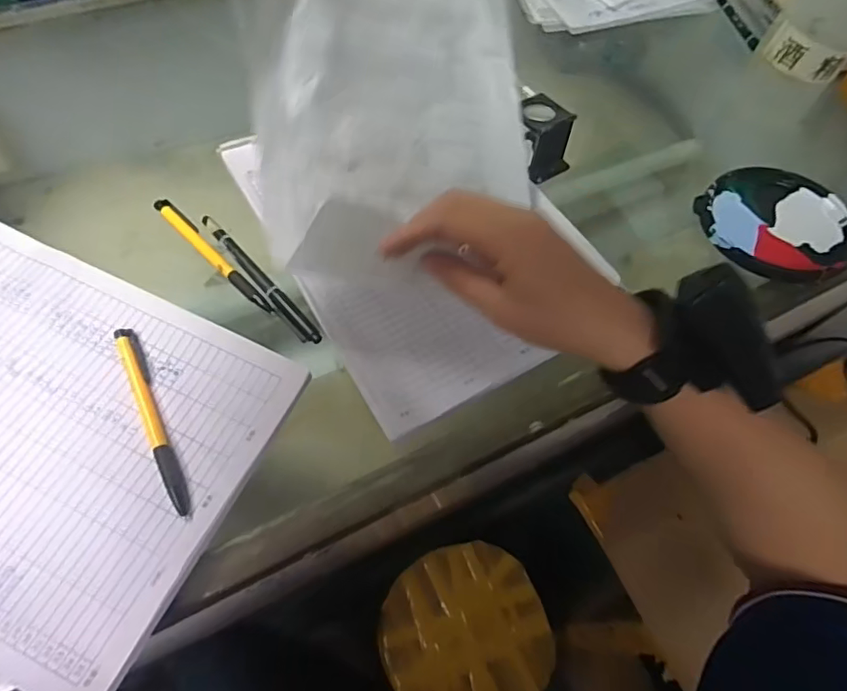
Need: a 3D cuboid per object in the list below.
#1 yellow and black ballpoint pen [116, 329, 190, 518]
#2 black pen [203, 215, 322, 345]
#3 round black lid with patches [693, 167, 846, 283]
[{"bbox_3d":[-0.170,0.043,0.340,0.012,0.008,0.131,-23,67,-16],"label":"yellow and black ballpoint pen"},{"bbox_3d":[-0.123,-0.049,0.403,0.013,0.010,0.140,-38,72,-22],"label":"black pen"},{"bbox_3d":[0.303,-0.109,0.468,0.121,0.018,0.117,2,63,-4],"label":"round black lid with patches"}]

